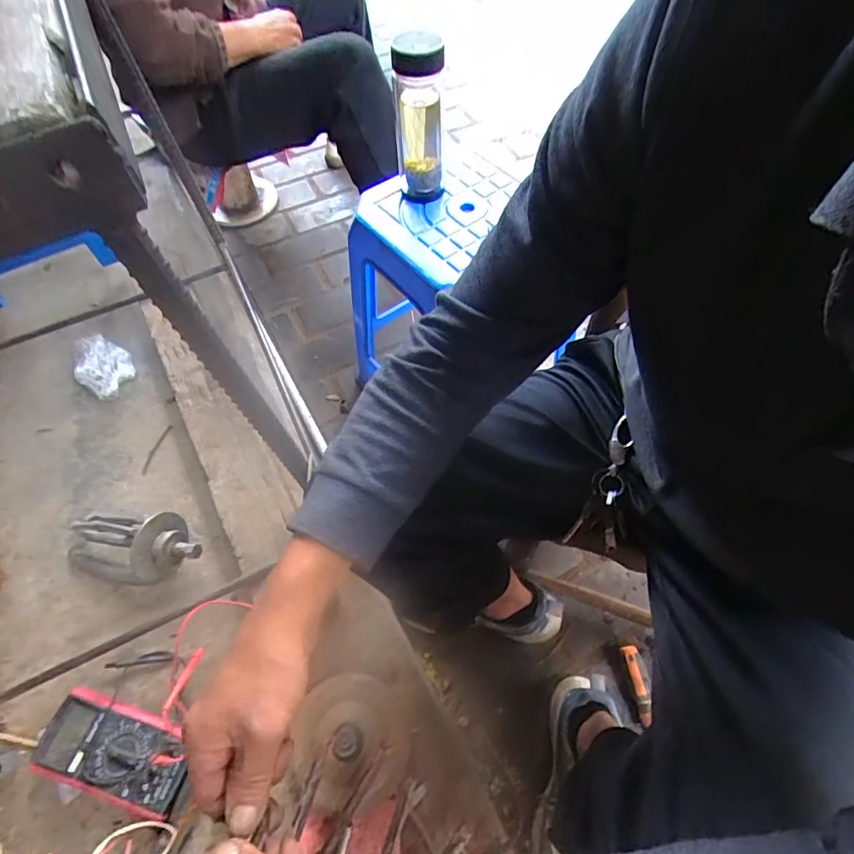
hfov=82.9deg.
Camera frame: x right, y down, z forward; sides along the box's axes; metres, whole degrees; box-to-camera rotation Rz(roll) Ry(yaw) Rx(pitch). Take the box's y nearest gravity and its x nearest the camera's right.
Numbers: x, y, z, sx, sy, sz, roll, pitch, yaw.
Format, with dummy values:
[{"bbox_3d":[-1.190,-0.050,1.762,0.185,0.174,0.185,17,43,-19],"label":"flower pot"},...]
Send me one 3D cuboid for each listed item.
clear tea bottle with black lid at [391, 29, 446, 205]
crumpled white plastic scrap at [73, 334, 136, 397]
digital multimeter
[{"bbox_3d":[-0.010,-0.372,0.597,0.058,0.188,0.052,-3,61,1],"label":"clear tea bottle with black lid"},{"bbox_3d":[-0.596,-0.112,0.886,0.107,0.043,0.094,24,65,15],"label":"crumpled white plastic scrap"},{"bbox_3d":[-0.374,0.395,0.594,0.185,0.043,0.089,13,63,10],"label":"digital multimeter"}]

